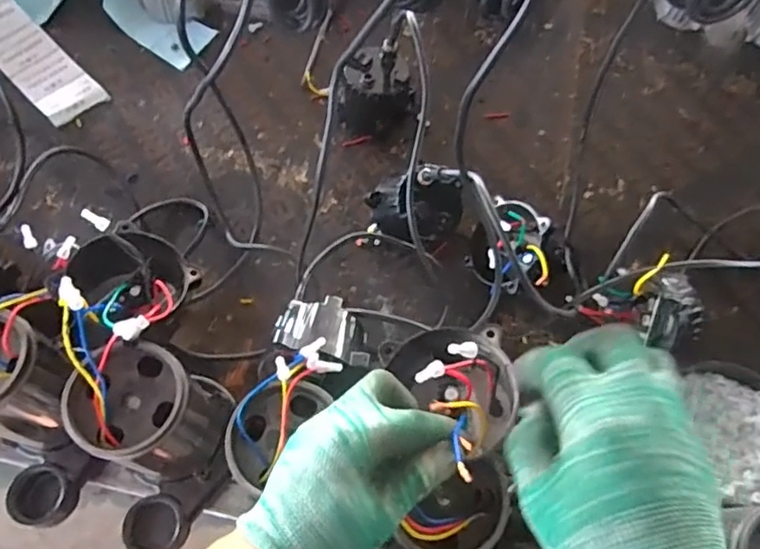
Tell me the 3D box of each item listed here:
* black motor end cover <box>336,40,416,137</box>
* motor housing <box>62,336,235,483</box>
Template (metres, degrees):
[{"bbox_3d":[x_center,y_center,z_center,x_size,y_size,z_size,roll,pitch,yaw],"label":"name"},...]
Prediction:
[{"bbox_3d":[-0.004,-0.238,0.766,0.088,0.075,0.083,-41,73,-18],"label":"black motor end cover"},{"bbox_3d":[-0.199,0.126,0.521,0.089,0.159,0.093,1,66,-2],"label":"motor housing"}]

